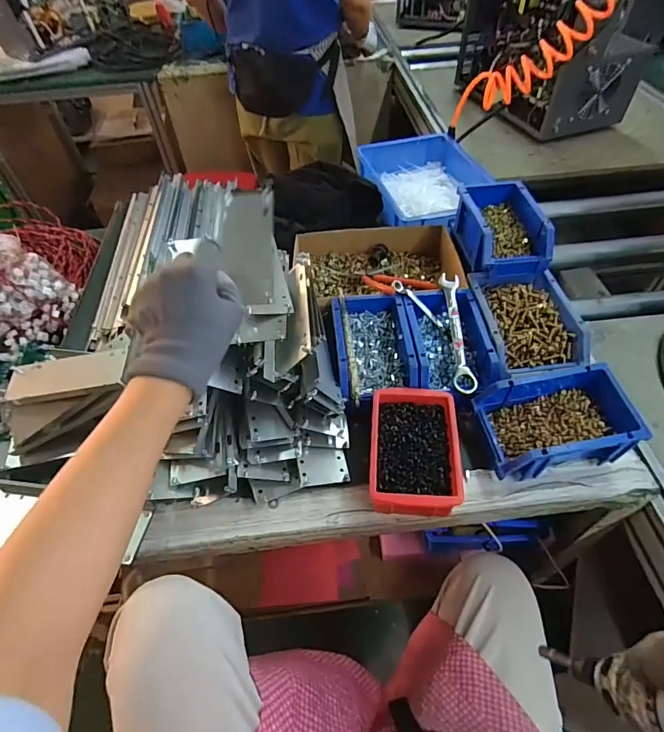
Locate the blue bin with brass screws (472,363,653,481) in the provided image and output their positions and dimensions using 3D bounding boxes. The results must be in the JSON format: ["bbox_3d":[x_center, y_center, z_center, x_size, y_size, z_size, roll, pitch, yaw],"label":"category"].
[{"bbox_3d":[0.258,0.062,0.519,0.153,0.074,0.117,-9,52,-5],"label":"blue bin with brass screws"}]

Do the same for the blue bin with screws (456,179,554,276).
[{"bbox_3d":[0.256,-0.215,0.663,0.098,0.069,0.177,-6,52,-2],"label":"blue bin with screws"}]

